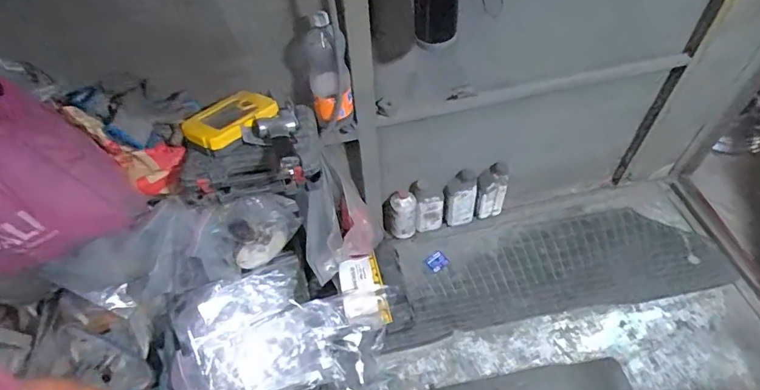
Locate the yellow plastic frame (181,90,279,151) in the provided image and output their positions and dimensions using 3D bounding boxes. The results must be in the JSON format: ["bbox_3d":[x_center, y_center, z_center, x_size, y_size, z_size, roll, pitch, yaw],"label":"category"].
[{"bbox_3d":[-0.314,-0.163,0.949,0.189,0.033,0.105,-36,59,-22],"label":"yellow plastic frame"}]

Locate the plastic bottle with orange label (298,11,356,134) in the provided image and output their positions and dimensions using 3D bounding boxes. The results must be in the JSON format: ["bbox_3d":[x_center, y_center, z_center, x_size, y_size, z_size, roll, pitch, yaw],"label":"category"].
[{"bbox_3d":[-0.118,-0.261,1.017,0.100,0.282,0.103,-8,53,-4],"label":"plastic bottle with orange label"}]

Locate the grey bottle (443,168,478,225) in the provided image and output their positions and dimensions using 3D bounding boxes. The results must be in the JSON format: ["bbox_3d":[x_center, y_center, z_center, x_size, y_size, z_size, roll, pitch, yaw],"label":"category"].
[{"bbox_3d":[0.263,0.014,1.469,0.104,0.214,0.049,8,28,9],"label":"grey bottle"}]

